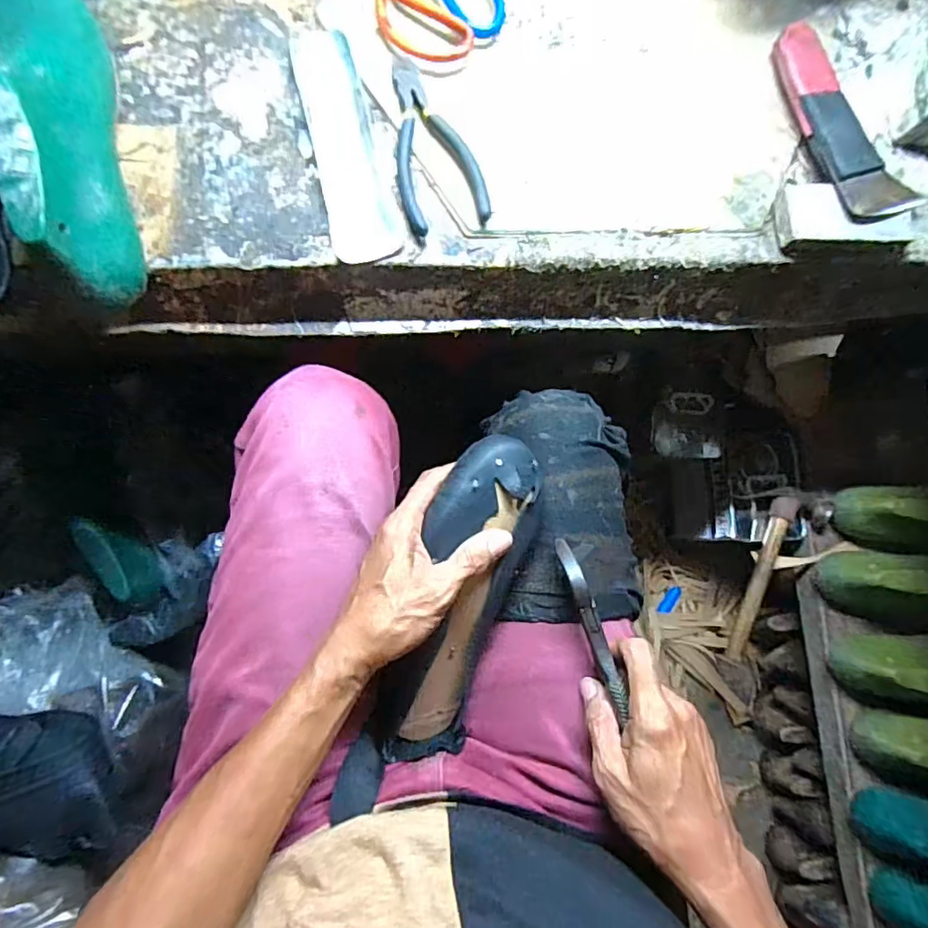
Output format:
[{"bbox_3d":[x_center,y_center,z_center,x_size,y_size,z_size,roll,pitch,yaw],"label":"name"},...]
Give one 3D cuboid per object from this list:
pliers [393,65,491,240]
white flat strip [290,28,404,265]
[{"bbox_3d":[-0.030,-0.250,0.427,0.063,0.011,0.139,-17,85,-8],"label":"pliers"},{"bbox_3d":[-0.093,-0.251,0.428,0.048,0.011,0.192,-13,84,-8],"label":"white flat strip"}]

